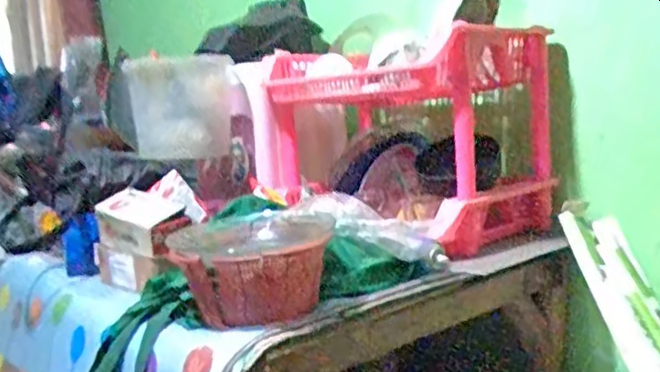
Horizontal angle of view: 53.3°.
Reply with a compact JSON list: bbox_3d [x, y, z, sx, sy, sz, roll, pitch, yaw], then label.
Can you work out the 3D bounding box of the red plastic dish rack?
[{"bbox_3d":[0.129,-0.086,1.234,0.313,0.349,0.491,-10,8,-44],"label":"red plastic dish rack"}]

